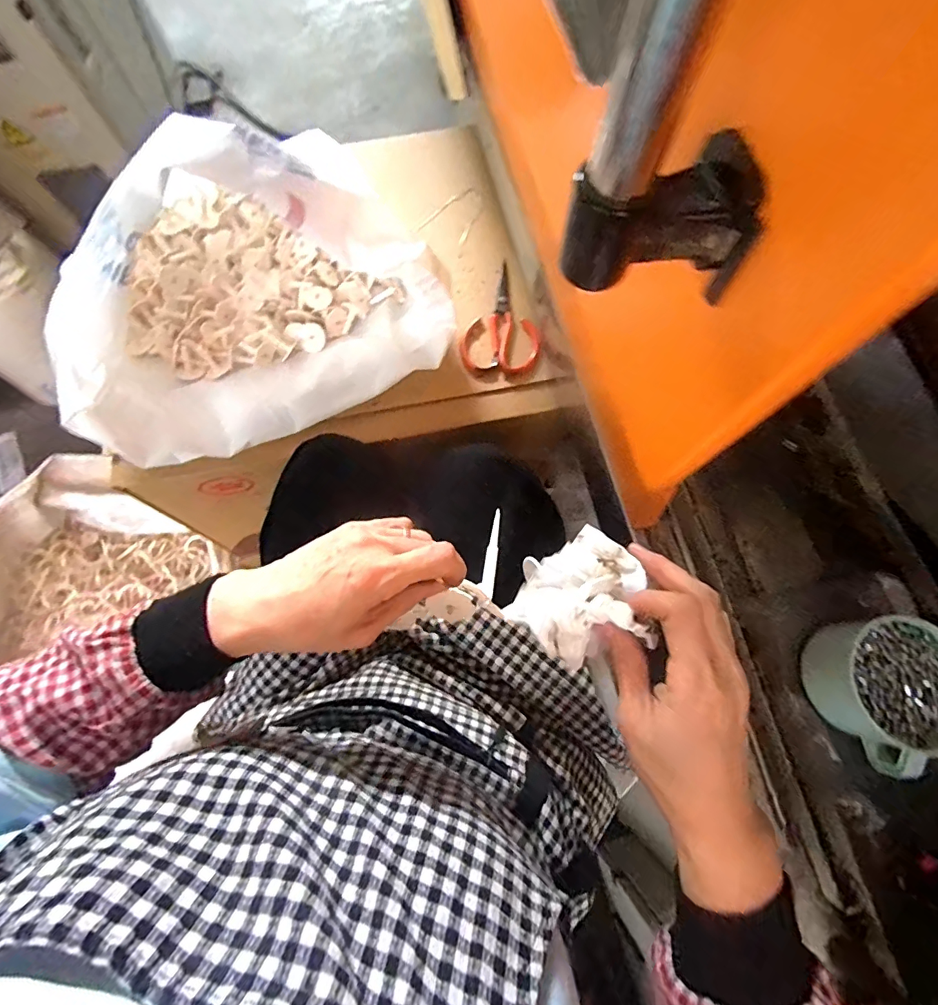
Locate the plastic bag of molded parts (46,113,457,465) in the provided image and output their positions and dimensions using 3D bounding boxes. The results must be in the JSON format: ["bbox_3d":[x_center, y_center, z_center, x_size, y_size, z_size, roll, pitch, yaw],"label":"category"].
[{"bbox_3d":[-0.266,-0.268,0.533,0.402,0.262,0.309,-29,75,-9],"label":"plastic bag of molded parts"}]

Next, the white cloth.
[{"bbox_3d":[0.067,0.059,0.284,0.081,0.035,0.072,-27,75,-8],"label":"white cloth"}]

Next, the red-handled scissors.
[{"bbox_3d":[0.046,-0.254,0.663,0.107,0.025,0.165,2,73,0],"label":"red-handled scissors"}]

